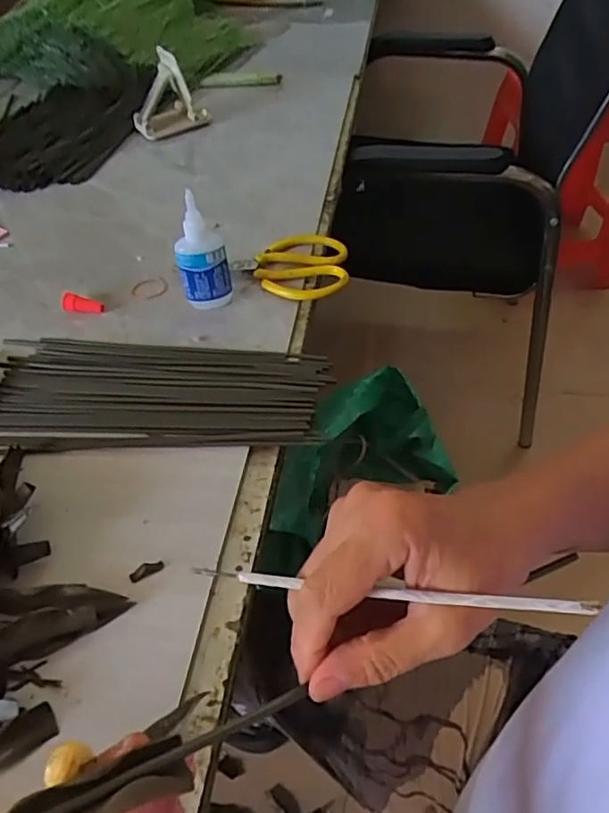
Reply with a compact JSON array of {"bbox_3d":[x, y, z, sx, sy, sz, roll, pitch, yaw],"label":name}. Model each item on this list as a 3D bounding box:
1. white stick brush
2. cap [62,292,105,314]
[{"bbox_3d":[0.033,0.076,0.244,0.164,0.004,0.005,2,47,11],"label":"white stick brush"},{"bbox_3d":[-0.228,-0.105,0.608,0.043,0.014,0.015,12,47,-1],"label":"cap"}]

